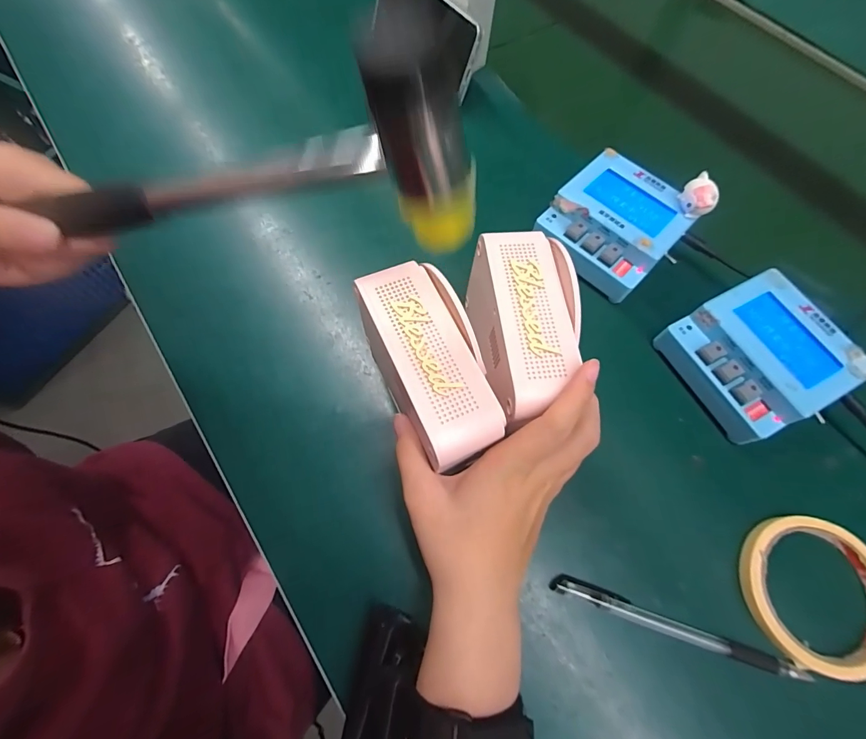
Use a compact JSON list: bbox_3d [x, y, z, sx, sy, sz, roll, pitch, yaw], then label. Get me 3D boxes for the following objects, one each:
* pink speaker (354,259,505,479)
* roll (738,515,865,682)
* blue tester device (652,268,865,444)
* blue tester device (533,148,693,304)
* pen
[{"bbox_3d":[-0.003,-0.005,0.237,0.056,0.040,0.121,-20,74,-10],"label":"pink speaker"},{"bbox_3d":[0.251,0.144,0.260,0.093,0.016,0.086,1,67,-2],"label":"roll"},{"bbox_3d":[0.247,-0.011,0.307,0.099,0.050,0.104,-24,70,-11],"label":"blue tester device"},{"bbox_3d":[0.157,-0.127,0.353,0.104,0.051,0.099,42,72,14],"label":"blue tester device"},{"bbox_3d":[0.155,0.165,0.253,0.157,0.008,0.011,18,68,6],"label":"pen"}]

